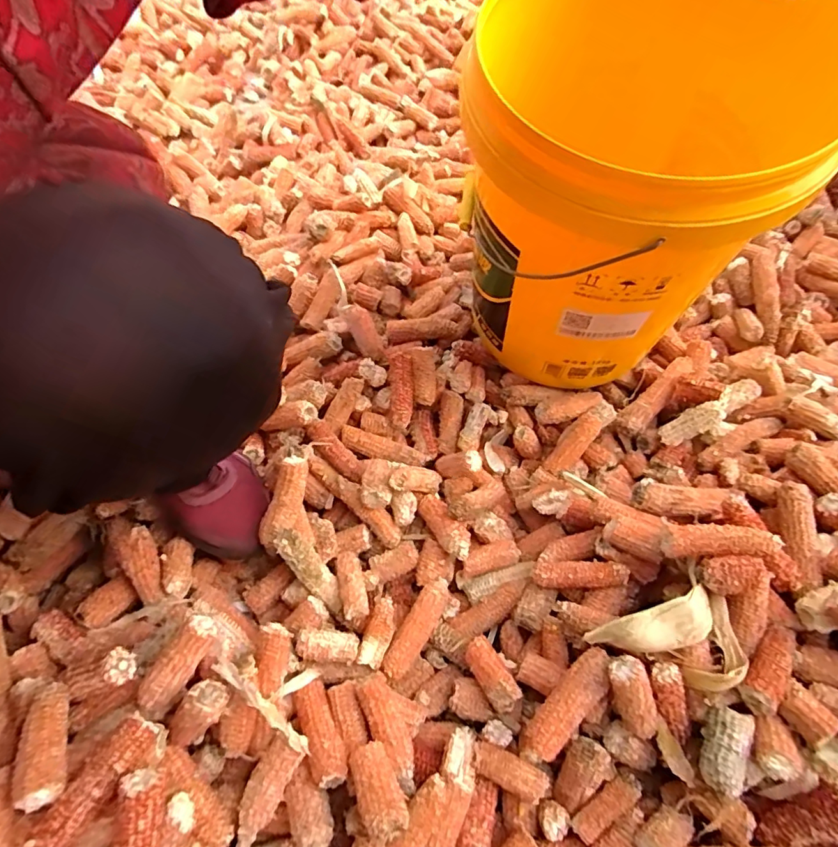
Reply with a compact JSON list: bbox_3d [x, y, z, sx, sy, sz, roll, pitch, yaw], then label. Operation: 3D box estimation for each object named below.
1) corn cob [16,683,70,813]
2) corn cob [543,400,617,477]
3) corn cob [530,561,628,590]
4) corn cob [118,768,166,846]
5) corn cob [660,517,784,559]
[{"bbox_3d":[-0.280,0.238,0.377,0.025,0.022,0.082,-17,47,-14],"label":"corn cob"},{"bbox_3d":[0.204,0.016,0.636,0.034,0.032,0.119,41,84,20],"label":"corn cob"},{"bbox_3d":[0.161,0.151,0.504,0.089,0.021,0.026,-6,55,19],"label":"corn cob"},{"bbox_3d":[-0.203,0.309,0.358,0.026,0.021,0.117,7,91,0],"label":"corn cob"},{"bbox_3d":[0.271,0.106,0.452,0.095,0.022,0.027,-2,56,13],"label":"corn cob"}]

